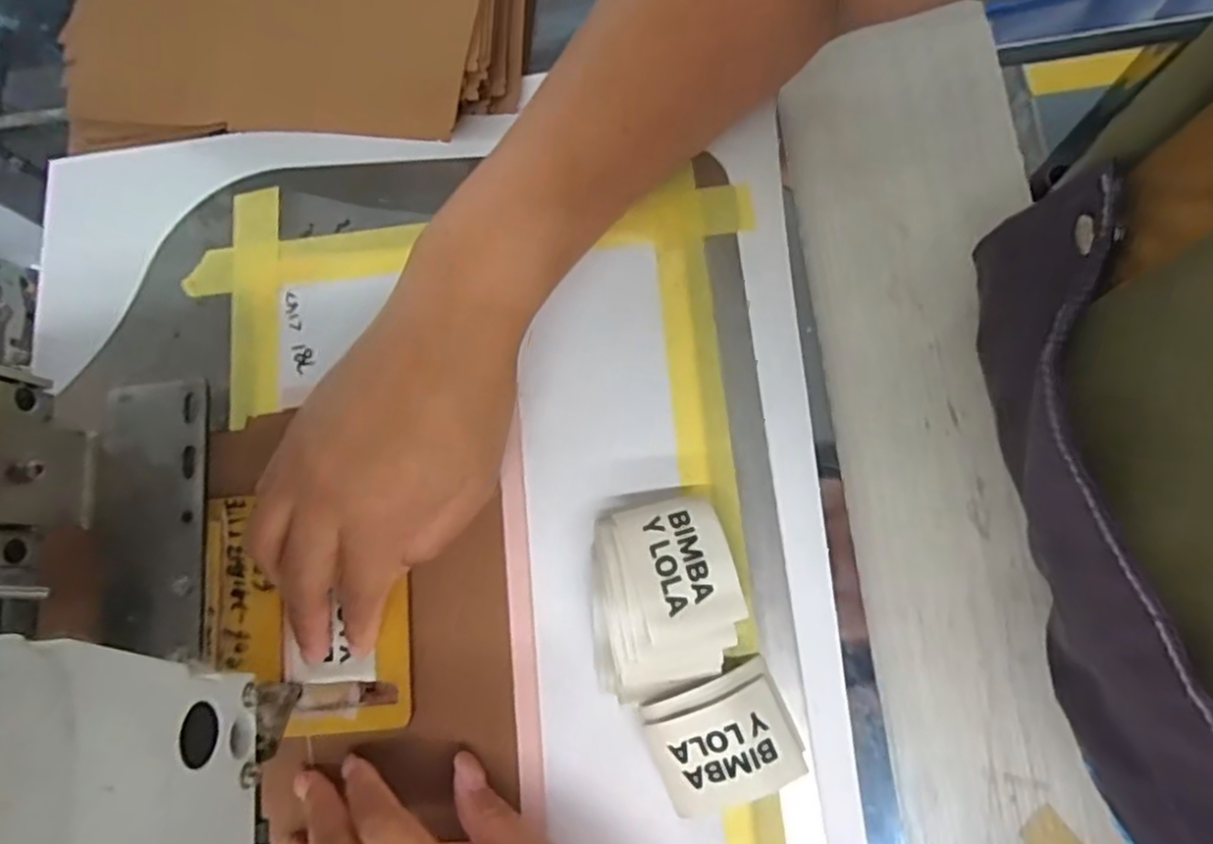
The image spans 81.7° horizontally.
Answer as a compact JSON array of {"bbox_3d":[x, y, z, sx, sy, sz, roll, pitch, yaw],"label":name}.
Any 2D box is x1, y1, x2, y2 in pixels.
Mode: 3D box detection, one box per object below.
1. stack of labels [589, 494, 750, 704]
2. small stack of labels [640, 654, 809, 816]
[{"bbox_3d":[0.023,0.071,0.290,0.060,0.027,0.077,-6,77,6],"label":"stack of labels"},{"bbox_3d":[0.047,0.127,0.284,0.055,0.016,0.047,-22,76,2],"label":"small stack of labels"}]

